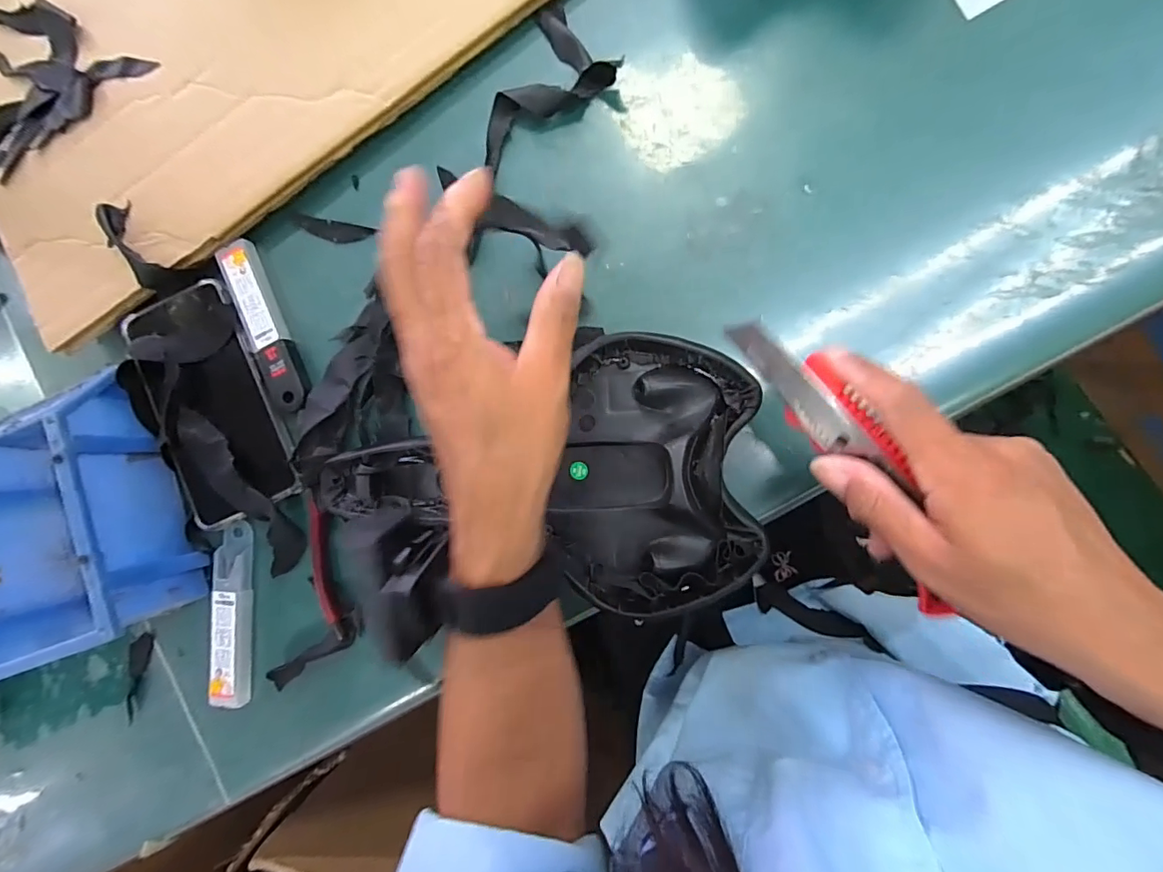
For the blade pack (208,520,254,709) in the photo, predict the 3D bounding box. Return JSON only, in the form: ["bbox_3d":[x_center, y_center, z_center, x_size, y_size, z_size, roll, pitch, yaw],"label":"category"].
[{"bbox_3d":[-0.248,0.126,0.354,0.026,0.011,0.126,-1,90,8],"label":"blade pack"}]

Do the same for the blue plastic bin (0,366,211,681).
[{"bbox_3d":[-0.349,0.056,0.339,0.117,0.068,0.170,-21,87,8],"label":"blue plastic bin"}]

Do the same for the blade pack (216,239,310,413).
[{"bbox_3d":[-0.224,-0.078,0.358,0.027,0.012,0.128,-23,87,7],"label":"blade pack"}]

